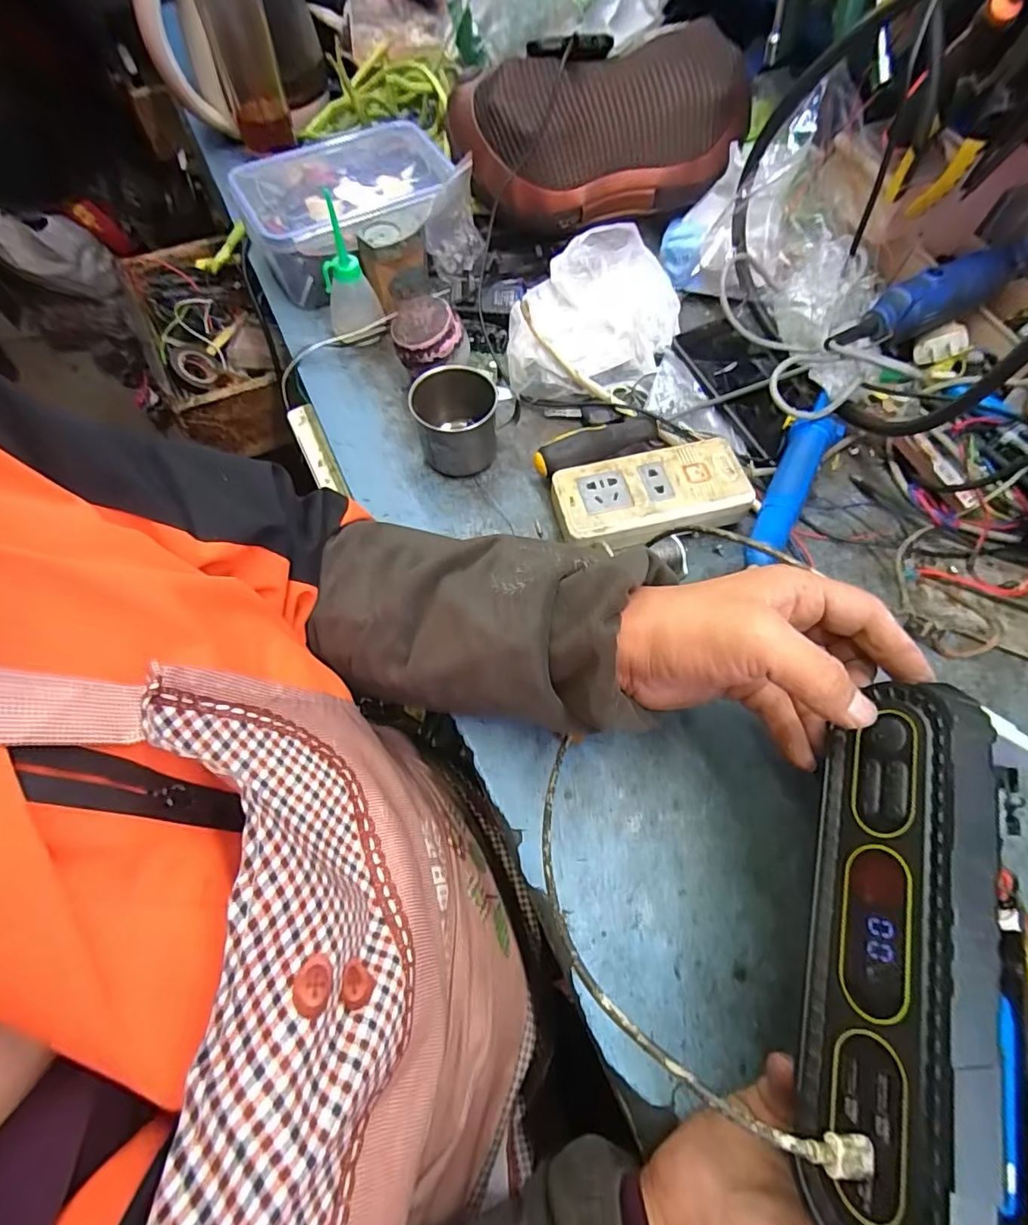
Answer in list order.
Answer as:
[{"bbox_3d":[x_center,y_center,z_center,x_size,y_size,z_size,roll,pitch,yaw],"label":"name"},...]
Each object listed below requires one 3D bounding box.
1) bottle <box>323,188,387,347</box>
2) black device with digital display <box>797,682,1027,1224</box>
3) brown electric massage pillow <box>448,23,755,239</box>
[{"bbox_3d":[-0.151,-0.301,0.488,0.050,0.115,0.057,-16,66,-10],"label":"bottle"},{"bbox_3d":[0.156,0.133,0.220,0.041,0.059,0.206,15,70,5],"label":"black device with digital display"},{"bbox_3d":[0.080,-0.458,0.528,0.269,0.121,0.131,-6,65,-6],"label":"brown electric massage pillow"}]

